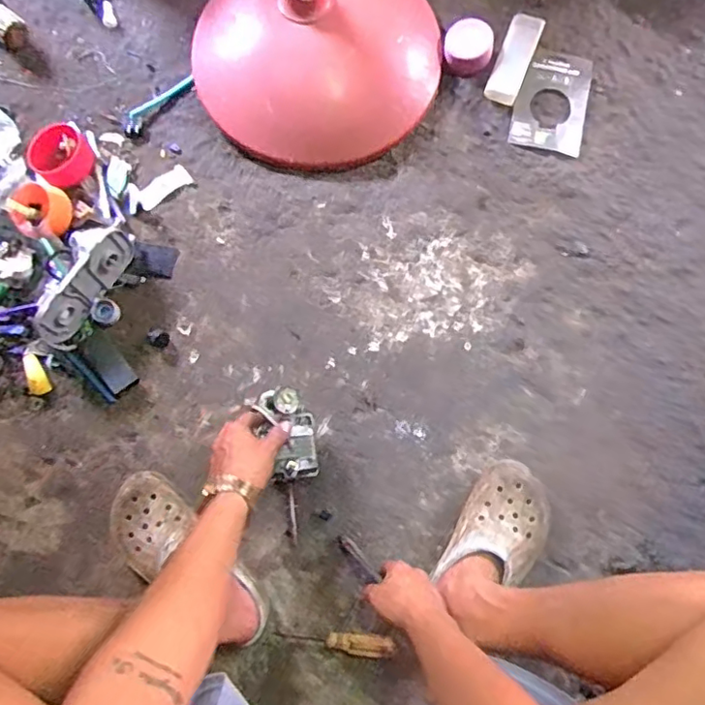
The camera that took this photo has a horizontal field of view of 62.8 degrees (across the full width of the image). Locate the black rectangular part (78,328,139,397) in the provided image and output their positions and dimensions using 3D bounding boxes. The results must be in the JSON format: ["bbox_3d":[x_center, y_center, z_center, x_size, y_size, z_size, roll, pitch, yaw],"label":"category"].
[{"bbox_3d":[-0.350,0.016,0.827,0.040,0.014,0.099,-41,80,-8],"label":"black rectangular part"}]

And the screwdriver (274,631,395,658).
[{"bbox_3d":[-0.022,0.371,0.742,0.150,0.019,0.026,5,77,2],"label":"screwdriver"}]

